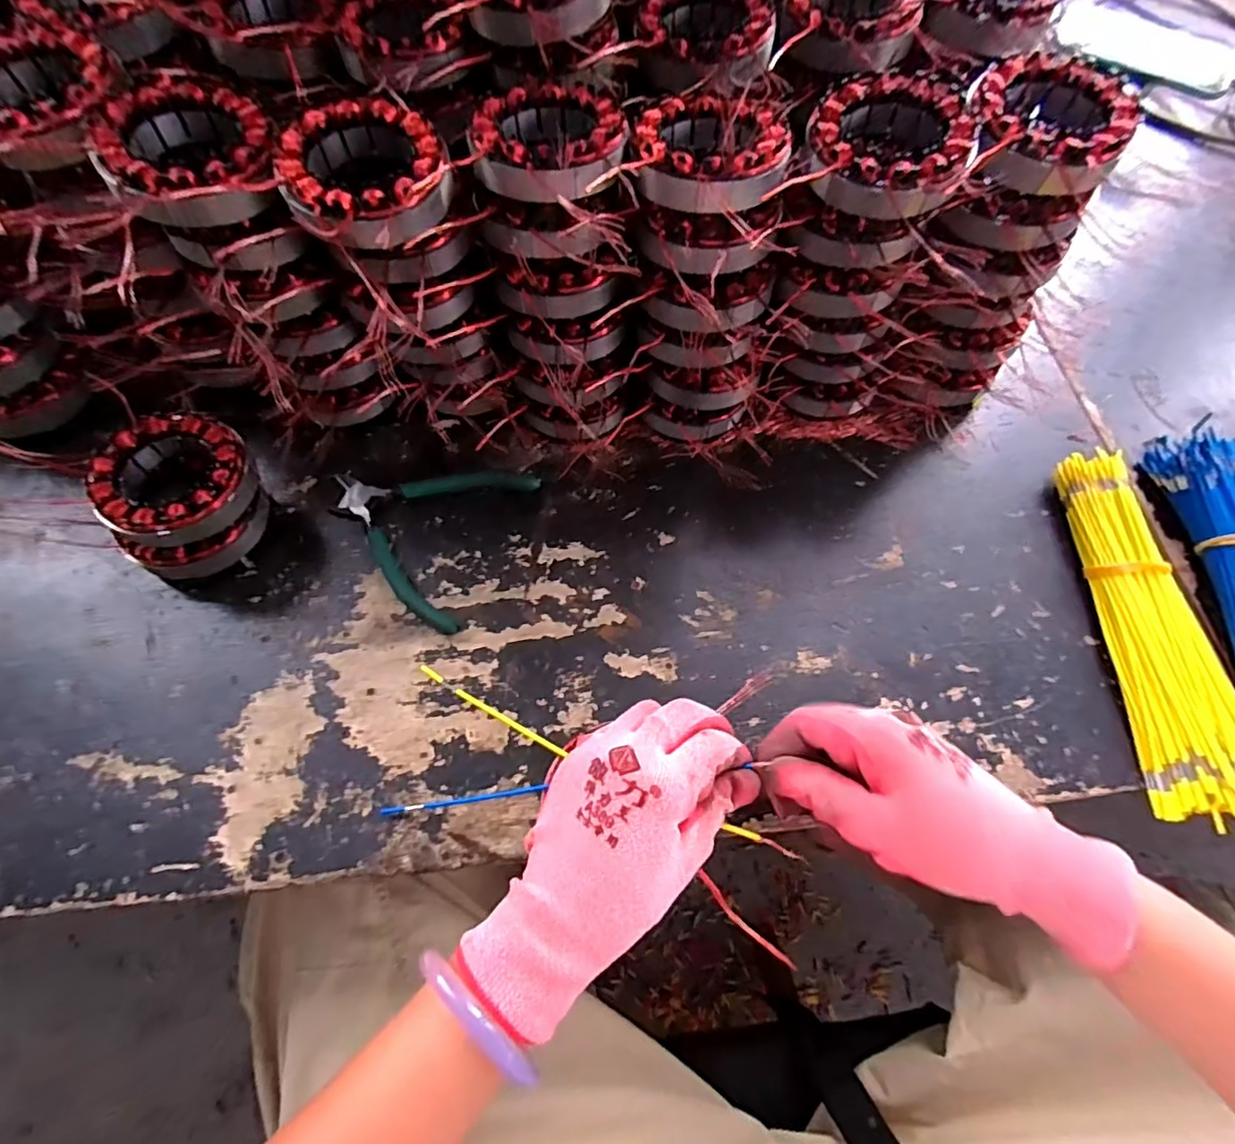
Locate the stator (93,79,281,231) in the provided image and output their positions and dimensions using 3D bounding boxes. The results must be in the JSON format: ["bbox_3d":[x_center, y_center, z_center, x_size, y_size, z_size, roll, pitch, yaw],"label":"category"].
[{"bbox_3d":[-0.225,-0.219,0.305,0.080,0.029,0.096,-27,69,-13],"label":"stator"}]

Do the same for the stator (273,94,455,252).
[{"bbox_3d":[-0.136,-0.212,0.309,0.082,0.027,0.085,0,65,-1],"label":"stator"}]

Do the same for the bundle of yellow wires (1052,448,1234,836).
[{"bbox_3d":[0.353,0.032,0.378,0.068,0.025,0.243,3,65,0],"label":"bundle of yellow wires"}]

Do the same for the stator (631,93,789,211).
[{"bbox_3d":[0.053,-0.235,0.319,0.083,0.025,0.088,14,66,5],"label":"stator"}]

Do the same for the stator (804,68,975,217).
[{"bbox_3d":[0.149,-0.237,0.320,0.084,0.029,0.088,23,67,9],"label":"stator"}]

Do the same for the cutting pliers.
[{"bbox_3d":[-0.141,-0.037,0.408,0.129,0.015,0.130,21,66,8],"label":"cutting pliers"}]

